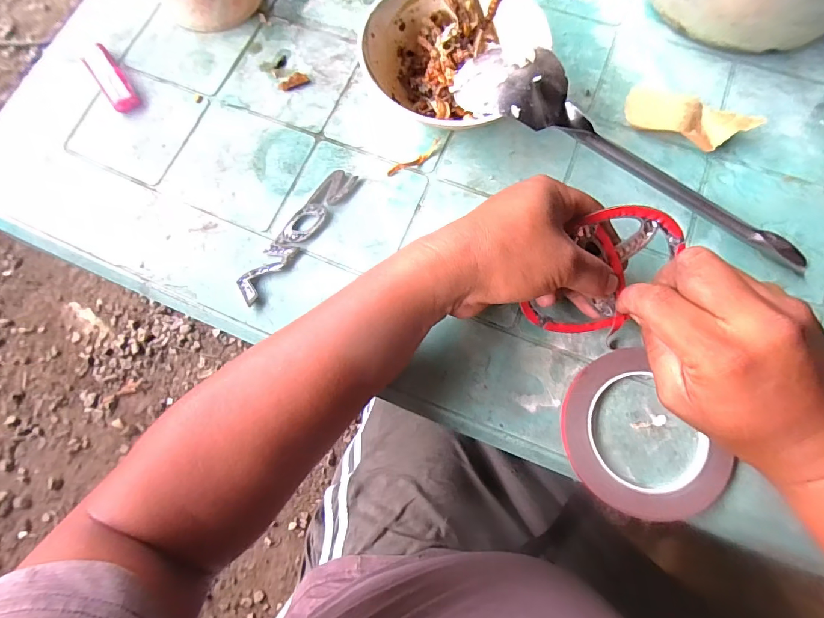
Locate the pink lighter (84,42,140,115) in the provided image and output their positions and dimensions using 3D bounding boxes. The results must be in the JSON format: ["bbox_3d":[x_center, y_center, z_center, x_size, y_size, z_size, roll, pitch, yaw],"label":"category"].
[{"bbox_3d":[-0.281,-0.214,0.389,0.023,0.012,0.072,-36,76,-8],"label":"pink lighter"}]

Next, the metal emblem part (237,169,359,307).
[{"bbox_3d":[-0.094,-0.063,0.343,0.024,0.004,0.134,34,78,10],"label":"metal emblem part"}]

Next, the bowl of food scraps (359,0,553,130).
[{"bbox_3d":[0.034,-0.215,0.356,0.135,0.061,0.124,0,74,2],"label":"bowl of food scraps"}]

